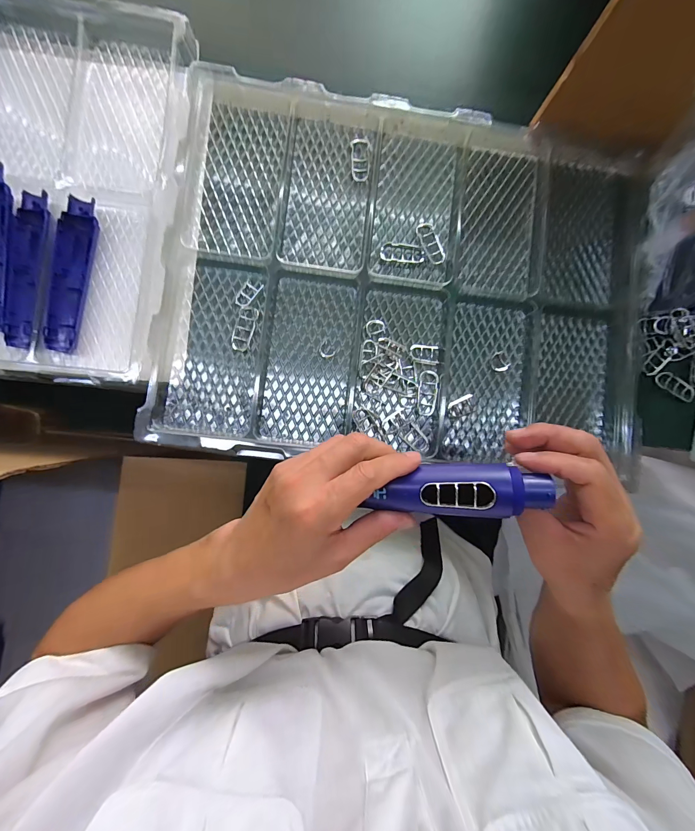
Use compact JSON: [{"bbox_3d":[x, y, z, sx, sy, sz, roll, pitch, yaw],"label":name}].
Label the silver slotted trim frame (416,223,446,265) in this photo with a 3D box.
[{"bbox_3d":[0.102,-0.210,0.405,0.023,0.006,0.055,-26,88,-5],"label":"silver slotted trim frame"}]

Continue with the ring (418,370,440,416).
[{"bbox_3d":[0.094,-0.026,0.389,0.022,0.010,0.052,9,85,-3],"label":"ring"}]

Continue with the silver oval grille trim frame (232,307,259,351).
[{"bbox_3d":[-0.118,-0.100,0.382,0.022,0.004,0.051,15,85,-3],"label":"silver oval grille trim frame"}]

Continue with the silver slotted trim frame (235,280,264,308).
[{"bbox_3d":[-0.115,-0.141,0.385,0.019,0.004,0.035,33,84,-1],"label":"silver slotted trim frame"}]

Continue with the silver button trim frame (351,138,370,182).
[{"bbox_3d":[0.016,-0.313,0.405,0.023,0.010,0.054,1,85,-4],"label":"silver button trim frame"}]

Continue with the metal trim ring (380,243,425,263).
[{"bbox_3d":[0.067,-0.197,0.402,0.053,0.005,0.020,5,85,-3],"label":"metal trim ring"}]

